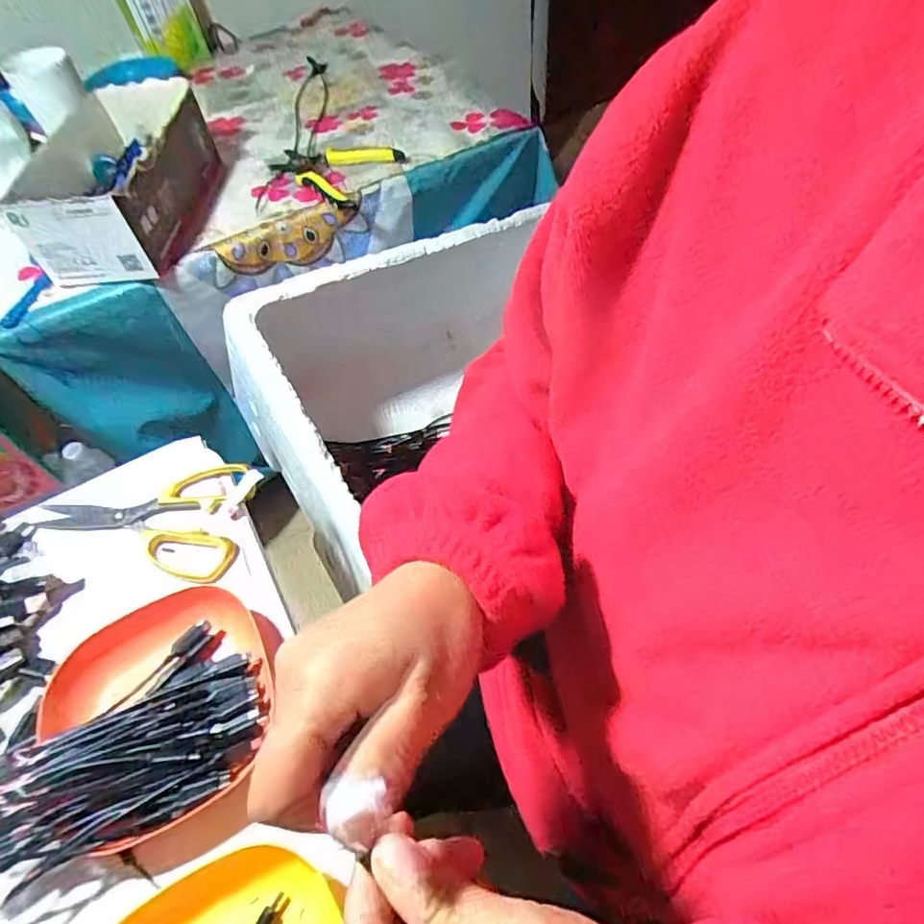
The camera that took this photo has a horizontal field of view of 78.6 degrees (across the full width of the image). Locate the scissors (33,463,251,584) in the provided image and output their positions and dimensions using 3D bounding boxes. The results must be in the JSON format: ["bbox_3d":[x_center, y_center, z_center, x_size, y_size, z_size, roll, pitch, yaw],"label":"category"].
[{"bbox_3d":[-0.260,0.048,0.454,0.170,0.014,0.097,-1,55,4],"label":"scissors"}]

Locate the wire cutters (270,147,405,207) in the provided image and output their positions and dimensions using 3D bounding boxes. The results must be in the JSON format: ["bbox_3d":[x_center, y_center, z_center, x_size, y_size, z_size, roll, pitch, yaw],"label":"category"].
[{"bbox_3d":[-0.158,-0.378,0.714,0.126,0.024,0.127,32,64,24],"label":"wire cutters"}]

